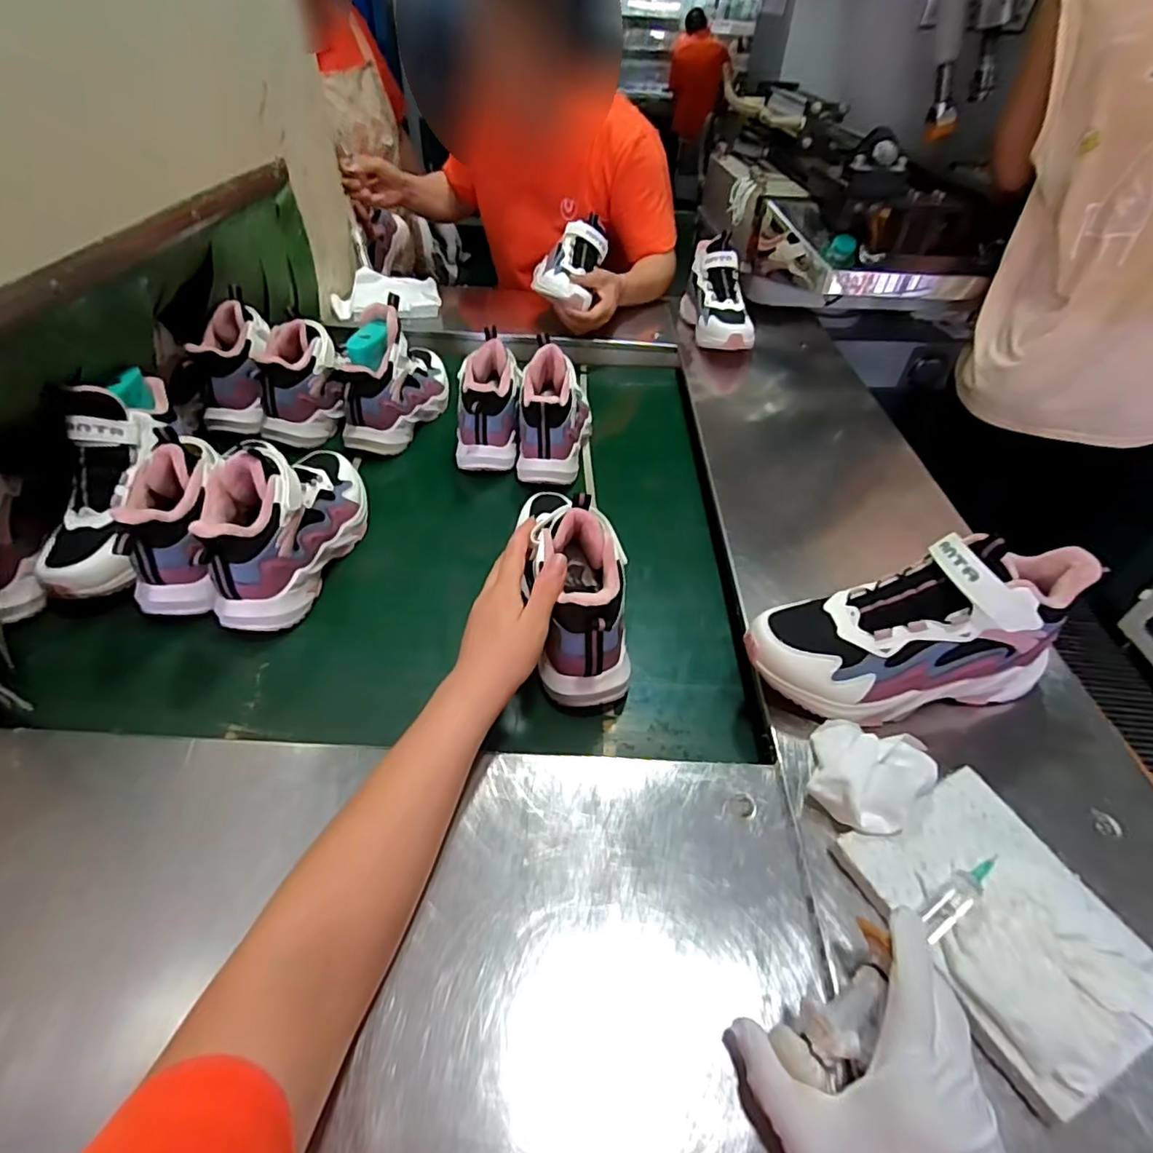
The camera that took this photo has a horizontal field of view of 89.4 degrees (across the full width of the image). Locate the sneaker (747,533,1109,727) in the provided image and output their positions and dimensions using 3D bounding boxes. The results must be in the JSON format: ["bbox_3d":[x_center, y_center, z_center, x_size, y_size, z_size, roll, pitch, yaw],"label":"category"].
[{"bbox_3d":[0.274,0.045,0.479,0.248,0.141,0.088,-5,45,-9],"label":"sneaker"}]

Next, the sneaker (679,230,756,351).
[{"bbox_3d":[0.250,-0.488,1.012,0.099,0.146,0.208,2,43,-2],"label":"sneaker"}]

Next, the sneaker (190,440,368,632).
[{"bbox_3d":[-0.291,-0.060,0.592,0.081,0.142,0.226,7,44,4],"label":"sneaker"}]

